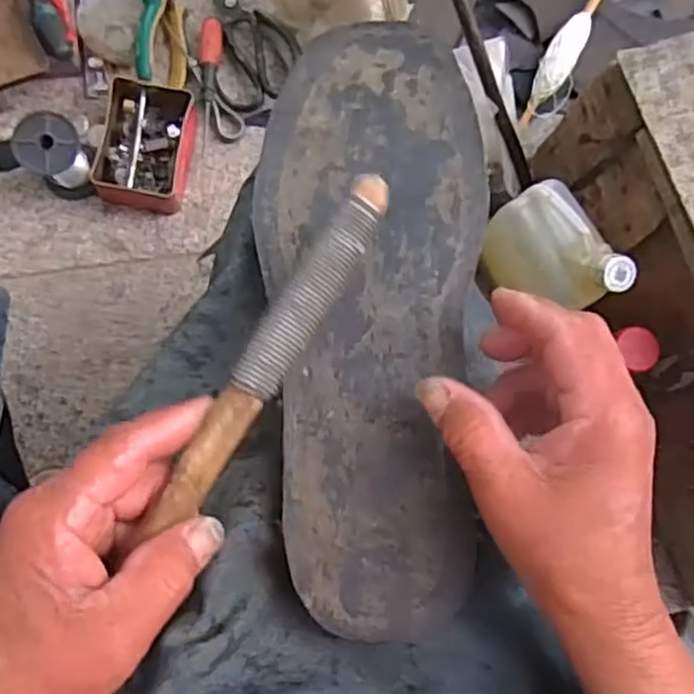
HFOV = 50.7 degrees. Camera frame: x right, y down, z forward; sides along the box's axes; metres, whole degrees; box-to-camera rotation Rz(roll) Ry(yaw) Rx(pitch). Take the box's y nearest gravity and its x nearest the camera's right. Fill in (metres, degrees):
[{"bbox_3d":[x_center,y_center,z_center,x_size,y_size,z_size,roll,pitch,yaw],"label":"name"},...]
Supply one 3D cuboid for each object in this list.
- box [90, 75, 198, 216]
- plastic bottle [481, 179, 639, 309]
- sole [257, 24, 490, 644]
[{"bbox_3d":[-0.198,-0.196,0.728,0.082,0.047,0.125,9,81,-4],"label":"box"},{"bbox_3d":[0.187,-0.077,0.648,0.068,0.101,0.123,-12,58,-47],"label":"plastic bottle"},{"bbox_3d":[0.012,-0.016,0.334,0.100,0.014,0.274,2,82,-5],"label":"sole"}]

